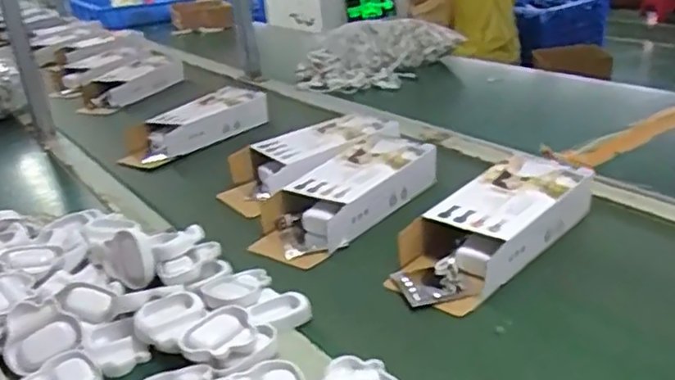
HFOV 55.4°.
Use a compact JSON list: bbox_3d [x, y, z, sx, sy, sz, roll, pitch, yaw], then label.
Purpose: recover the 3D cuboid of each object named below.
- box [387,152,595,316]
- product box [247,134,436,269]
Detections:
[{"bbox_3d":[0.163,0.035,0.668,0.239,0.063,0.110,-22,29,-38],"label":"box"},{"bbox_3d":[0.010,0.000,0.766,0.116,0.060,0.252,17,30,40],"label":"product box"}]

